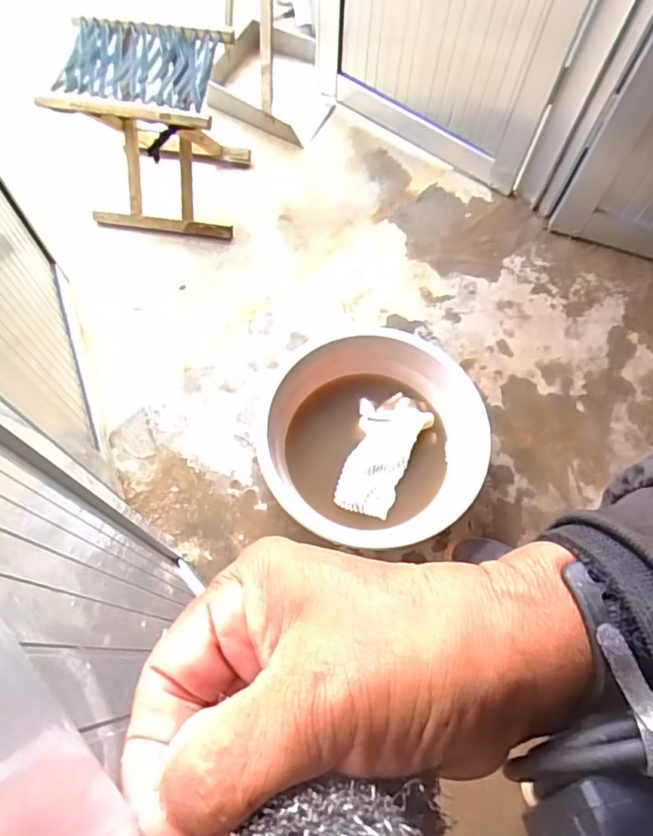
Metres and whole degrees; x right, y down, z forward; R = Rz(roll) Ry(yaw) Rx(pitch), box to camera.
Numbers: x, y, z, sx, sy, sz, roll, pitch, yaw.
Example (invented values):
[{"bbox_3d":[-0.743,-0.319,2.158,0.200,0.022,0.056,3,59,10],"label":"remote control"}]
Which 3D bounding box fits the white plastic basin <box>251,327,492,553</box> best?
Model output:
[{"bbox_3d":[0.076,0.032,0.969,0.362,0.136,0.338,1,66,-2],"label":"white plastic basin"}]

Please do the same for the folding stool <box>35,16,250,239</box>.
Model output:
[{"bbox_3d":[-0.332,-0.563,1.124,0.295,0.291,0.246,5,66,0],"label":"folding stool"}]

